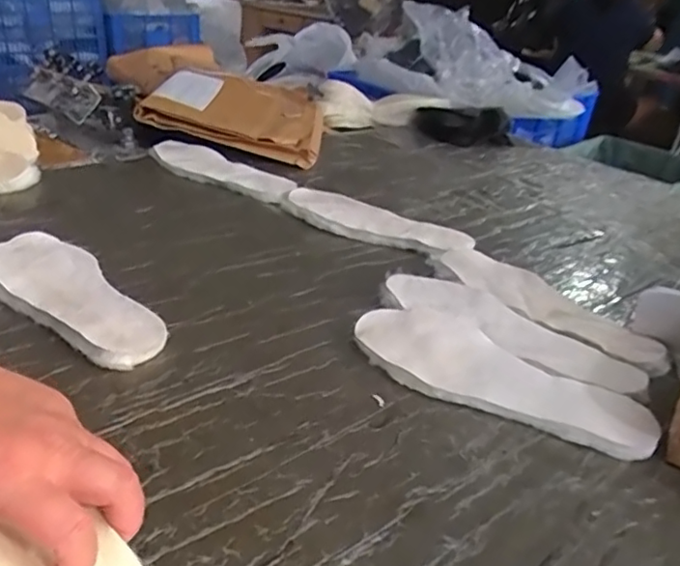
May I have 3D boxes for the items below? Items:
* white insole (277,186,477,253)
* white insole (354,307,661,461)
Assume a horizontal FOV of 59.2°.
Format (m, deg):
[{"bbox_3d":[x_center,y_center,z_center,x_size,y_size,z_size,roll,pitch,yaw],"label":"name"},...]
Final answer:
[{"bbox_3d":[0.043,-0.080,0.796,0.257,0.014,0.093,22,38,26],"label":"white insole"},{"bbox_3d":[0.135,0.078,0.528,0.259,0.015,0.105,19,31,25],"label":"white insole"}]

